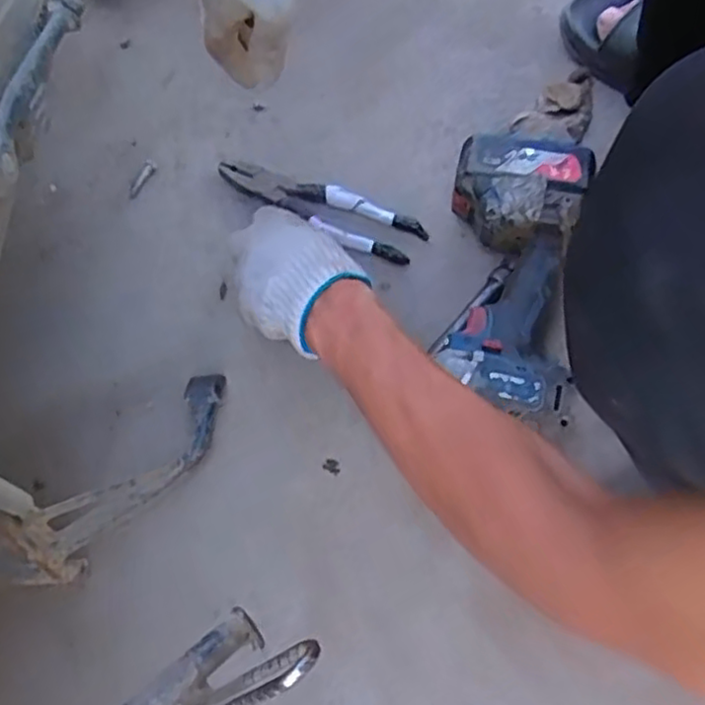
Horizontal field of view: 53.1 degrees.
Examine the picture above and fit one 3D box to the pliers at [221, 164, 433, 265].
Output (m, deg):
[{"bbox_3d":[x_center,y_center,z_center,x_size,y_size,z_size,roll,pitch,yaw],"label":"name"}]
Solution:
[{"bbox_3d":[-0.032,-0.138,0.658,0.202,0.013,0.047,25,74,9],"label":"pliers"}]

